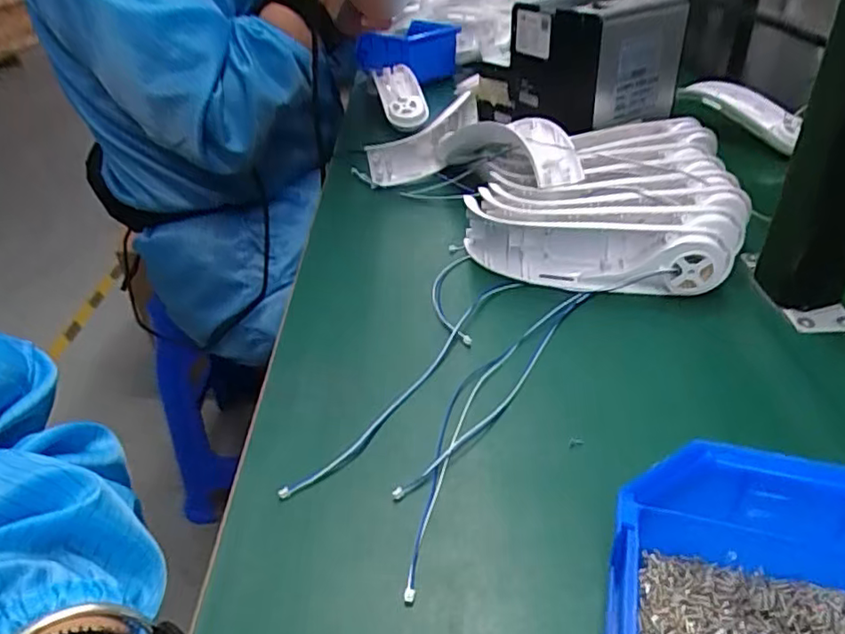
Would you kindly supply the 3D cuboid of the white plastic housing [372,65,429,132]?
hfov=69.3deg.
[{"bbox_3d":[-0.033,-0.287,0.789,0.052,0.049,0.143,-10,37,-7],"label":"white plastic housing"}]

